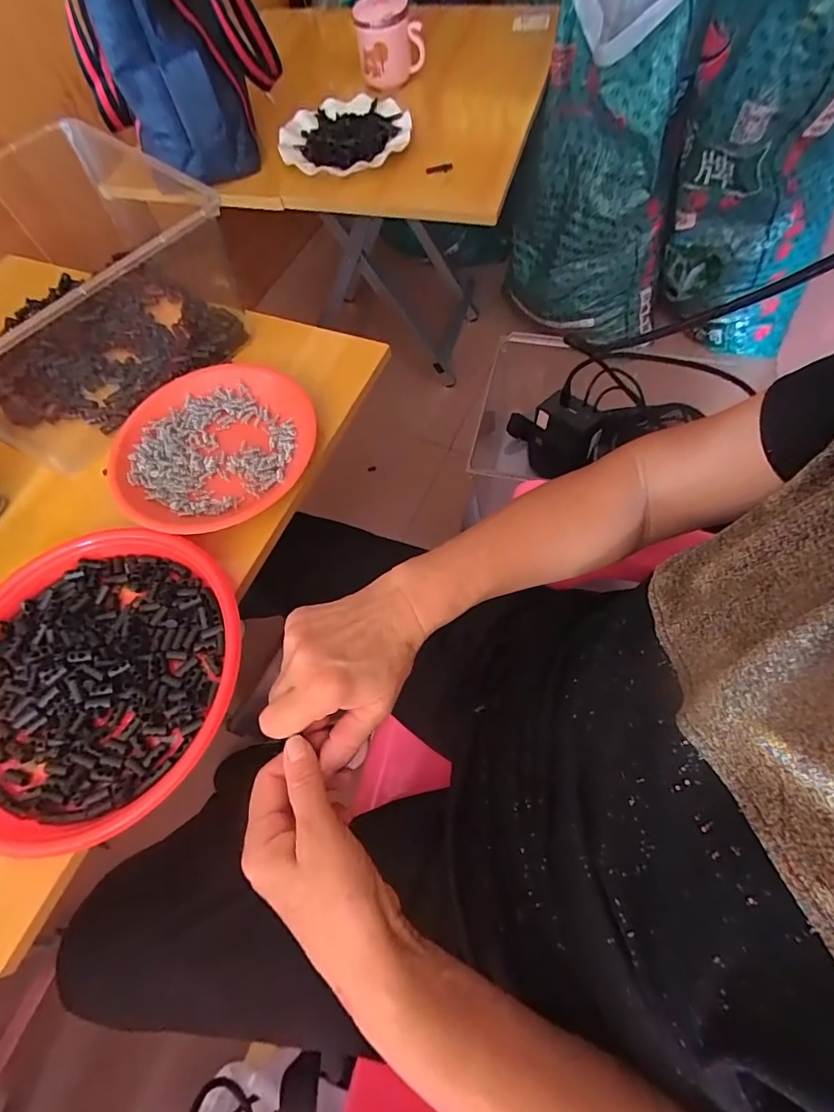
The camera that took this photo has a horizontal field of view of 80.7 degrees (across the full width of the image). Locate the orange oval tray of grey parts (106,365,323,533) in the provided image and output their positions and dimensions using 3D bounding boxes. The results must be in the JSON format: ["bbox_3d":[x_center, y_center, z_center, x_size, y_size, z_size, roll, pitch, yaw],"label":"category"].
[{"bbox_3d":[-0.204,-0.110,0.485,0.191,0.023,0.199,24,71,16],"label":"orange oval tray of grey parts"}]

